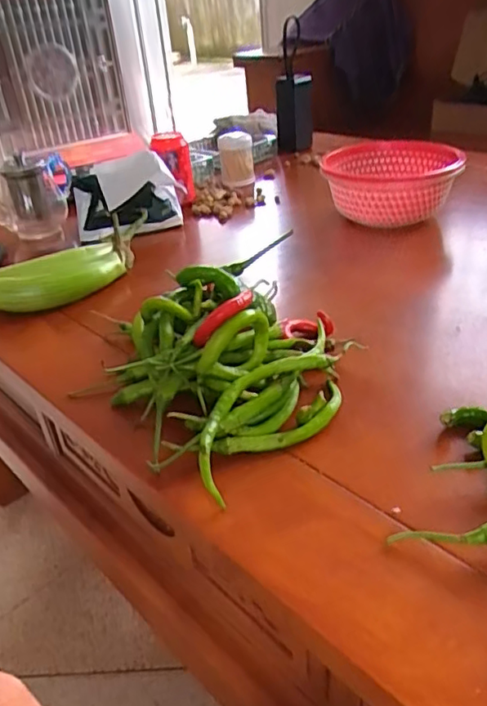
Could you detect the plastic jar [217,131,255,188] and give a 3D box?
[{"bbox_3d":[-0.012,-0.328,0.980,0.058,0.087,0.048,-5,33,1],"label":"plastic jar"}]

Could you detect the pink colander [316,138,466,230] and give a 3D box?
[{"bbox_3d":[0.198,-0.226,0.784,0.173,0.082,0.175,-3,32,5],"label":"pink colander"}]

